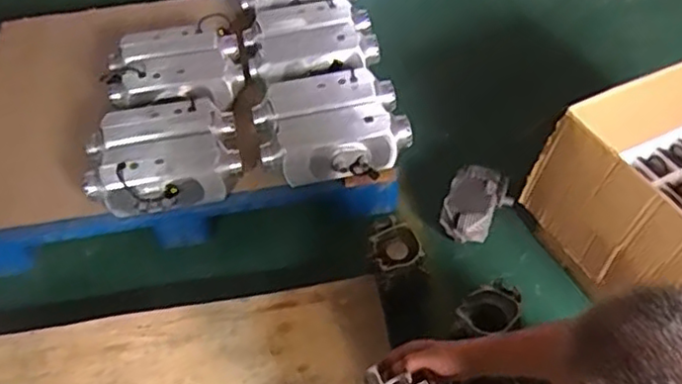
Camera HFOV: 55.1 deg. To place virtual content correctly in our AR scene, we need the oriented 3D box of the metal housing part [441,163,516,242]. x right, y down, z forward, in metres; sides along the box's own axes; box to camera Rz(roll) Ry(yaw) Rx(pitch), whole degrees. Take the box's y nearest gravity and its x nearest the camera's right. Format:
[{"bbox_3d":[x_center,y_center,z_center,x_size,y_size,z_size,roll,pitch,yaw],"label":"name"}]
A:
[{"bbox_3d":[0.360,0.036,1.778,0.145,0.138,0.224,31,58,26],"label":"metal housing part"}]

